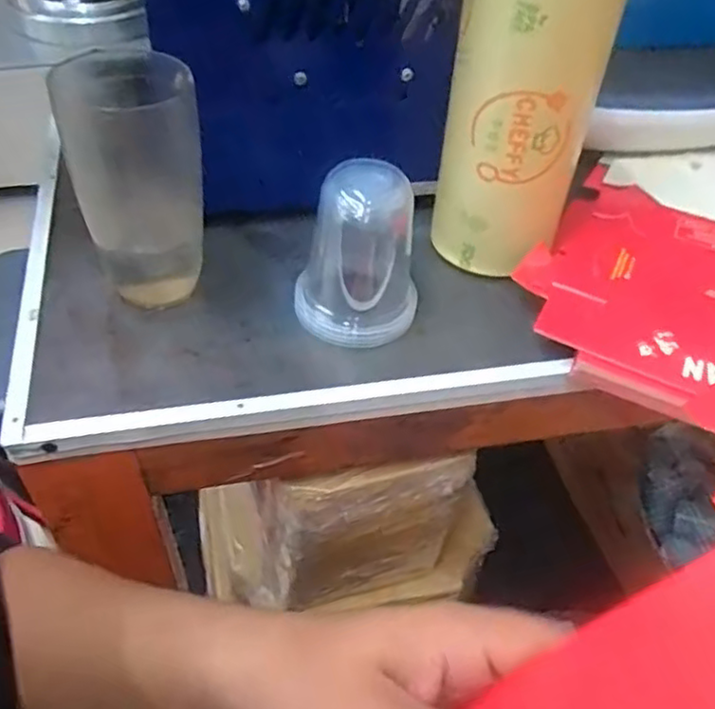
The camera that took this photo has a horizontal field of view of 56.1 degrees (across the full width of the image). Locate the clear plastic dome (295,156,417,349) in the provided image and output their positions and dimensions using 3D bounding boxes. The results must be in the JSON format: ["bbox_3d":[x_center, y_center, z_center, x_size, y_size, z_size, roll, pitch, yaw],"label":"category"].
[{"bbox_3d":[0.001,-0.071,0.474,0.088,0.112,0.073,8,47,3],"label":"clear plastic dome"}]

